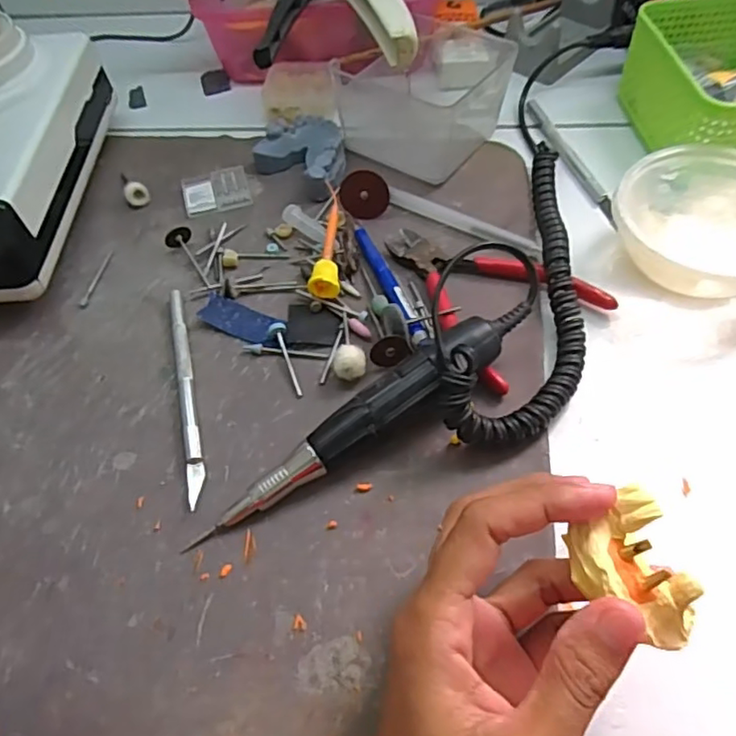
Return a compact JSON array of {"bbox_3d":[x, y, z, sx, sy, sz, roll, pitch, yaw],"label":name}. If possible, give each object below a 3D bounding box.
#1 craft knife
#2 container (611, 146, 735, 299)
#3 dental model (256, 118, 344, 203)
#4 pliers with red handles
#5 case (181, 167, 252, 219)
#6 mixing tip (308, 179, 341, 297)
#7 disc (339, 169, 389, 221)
[{"bbox_3d":[-0.097,0.011,0.323,0.008,0.006,0.133,-13,56,-5],"label":"craft knife"},{"bbox_3d":[0.193,-0.078,0.346,0.096,0.043,0.100,-2,56,2],"label":"container"},{"bbox_3d":[-0.038,-0.151,0.419,0.065,0.021,0.056,31,63,22],"label":"dental model"},{"bbox_3d":[0.064,-0.049,0.352,0.093,0.006,0.121,-36,61,-19],"label":"pliers with red handles"},{"bbox_3d":[-0.105,-0.123,0.417,0.044,0.007,0.038,-18,57,-9],"label":"case"},{"bbox_3d":[-0.025,-0.080,0.373,0.017,0.016,0.089,-2,56,2],"label":"mixing tip"},{"bbox_3d":[-0.002,-0.110,0.384,0.030,0.029,0.004,-3,18,0],"label":"disc"}]

